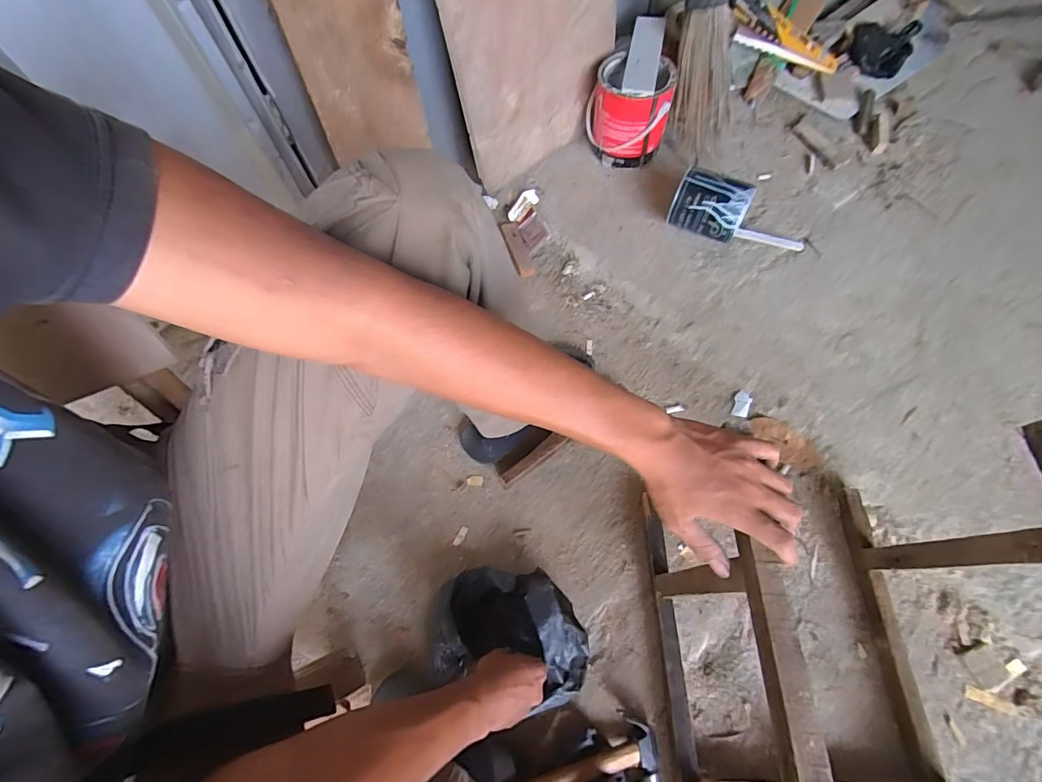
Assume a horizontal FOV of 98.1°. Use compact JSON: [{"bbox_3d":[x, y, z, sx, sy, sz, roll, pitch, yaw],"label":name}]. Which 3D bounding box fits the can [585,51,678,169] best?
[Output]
[{"bbox_3d":[0.220,-0.575,0.939,0.163,0.150,0.136,16,68,9],"label":"can"}]

